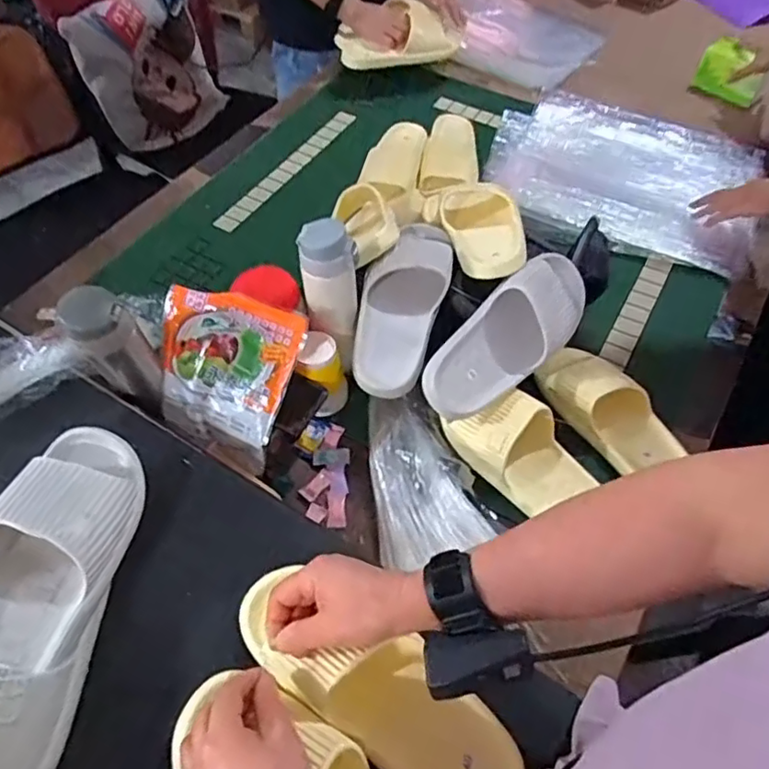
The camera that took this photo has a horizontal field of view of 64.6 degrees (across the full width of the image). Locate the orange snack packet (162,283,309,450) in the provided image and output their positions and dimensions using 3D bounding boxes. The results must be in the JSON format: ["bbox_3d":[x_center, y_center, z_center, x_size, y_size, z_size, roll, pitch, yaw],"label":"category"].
[{"bbox_3d":[-0.193,-0.029,0.725,0.174,0.022,0.161,19,98,9],"label":"orange snack packet"}]

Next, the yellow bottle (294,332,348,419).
[{"bbox_3d":[-0.078,-0.009,0.789,0.061,0.103,0.063,28,58,19],"label":"yellow bottle"}]

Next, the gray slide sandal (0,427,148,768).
[{"bbox_3d":[-0.297,0.183,0.520,0.108,0.078,0.329,7,54,5],"label":"gray slide sandal"}]

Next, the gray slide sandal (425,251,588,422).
[{"bbox_3d":[0.154,-0.063,0.754,0.275,0.080,0.109,-39,103,-16],"label":"gray slide sandal"}]

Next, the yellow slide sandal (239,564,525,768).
[{"bbox_3d":[-0.008,0.244,0.491,0.264,0.065,0.090,30,59,13],"label":"yellow slide sandal"}]

